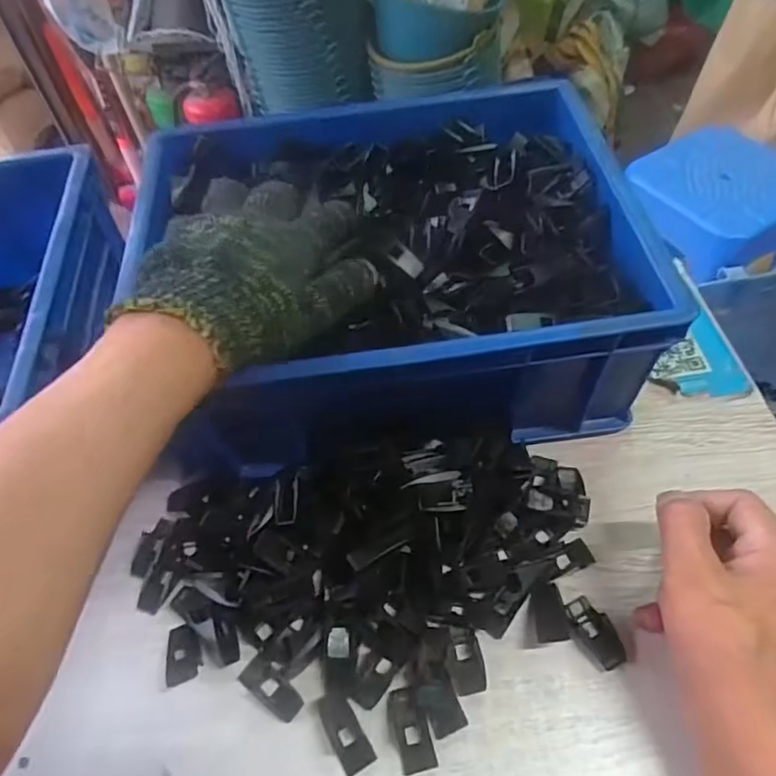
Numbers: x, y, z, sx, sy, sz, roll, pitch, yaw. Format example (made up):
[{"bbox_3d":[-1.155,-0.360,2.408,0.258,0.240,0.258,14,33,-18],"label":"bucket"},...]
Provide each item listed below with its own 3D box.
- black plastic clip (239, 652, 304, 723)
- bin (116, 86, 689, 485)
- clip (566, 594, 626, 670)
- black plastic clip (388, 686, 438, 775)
[{"bbox_3d":[-0.068,0.175,0.347,0.041,0.004,0.021,31,62,23],"label":"black plastic clip"},{"bbox_3d":[-0.003,-0.090,0.442,0.324,0.106,0.277,-8,55,-1],"label":"bin"},{"bbox_3d":[0.120,0.144,0.349,0.023,0.012,0.041,-26,57,-14],"label":"clip"},{"bbox_3d":[0.012,0.190,0.331,0.020,0.007,0.042,-18,55,-8],"label":"black plastic clip"}]

